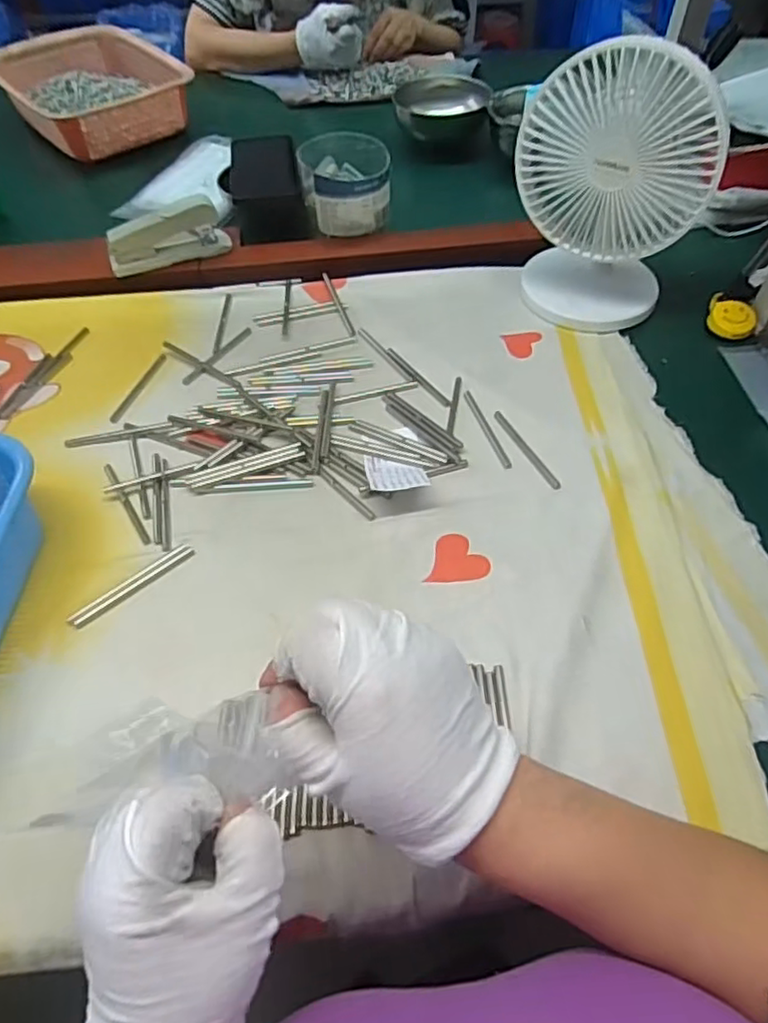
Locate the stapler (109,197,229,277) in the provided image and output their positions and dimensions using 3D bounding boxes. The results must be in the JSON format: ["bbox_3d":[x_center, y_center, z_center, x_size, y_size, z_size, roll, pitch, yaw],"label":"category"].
[{"bbox_3d":[-0.226,-0.286,0.666,0.120,0.052,0.033,-21,55,-16],"label":"stapler"}]

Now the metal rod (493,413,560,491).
[{"bbox_3d":[0.118,-0.053,0.533,0.008,0.005,0.092,-20,55,-15],"label":"metal rod"}]

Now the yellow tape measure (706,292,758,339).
[{"bbox_3d":[0.338,-0.188,0.625,0.043,0.022,0.053,16,54,18],"label":"yellow tape measure"}]

